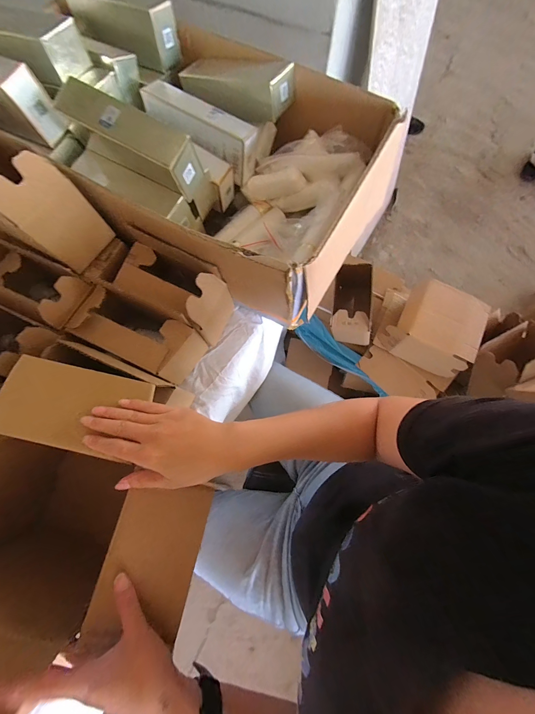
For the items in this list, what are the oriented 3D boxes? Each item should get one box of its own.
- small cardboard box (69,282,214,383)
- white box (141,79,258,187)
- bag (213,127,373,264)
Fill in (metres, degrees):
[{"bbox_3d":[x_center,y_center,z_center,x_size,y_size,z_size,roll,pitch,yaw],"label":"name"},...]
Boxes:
[{"bbox_3d":[-0.217,-0.034,0.471,0.177,0.127,0.086,22,76,7],"label":"small cardboard box"},{"bbox_3d":[-0.117,-0.402,0.490,0.202,0.081,0.057,32,77,9],"label":"white box"},{"bbox_3d":[0.045,-0.304,0.500,0.197,0.101,0.225,27,76,8],"label":"bag"}]

